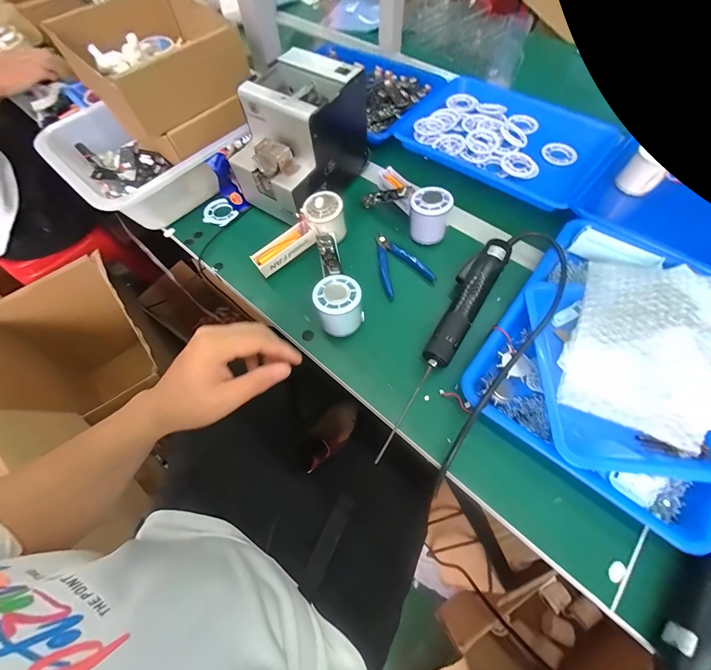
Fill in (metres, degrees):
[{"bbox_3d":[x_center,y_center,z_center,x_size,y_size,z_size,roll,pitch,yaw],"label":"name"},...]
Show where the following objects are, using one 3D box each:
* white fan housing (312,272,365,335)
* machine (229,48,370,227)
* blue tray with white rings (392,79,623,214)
[{"bbox_3d":[-0.020,-0.037,0.378,0.055,0.051,0.056,-19,65,-6],"label":"white fan housing"},{"bbox_3d":[-0.082,-0.293,0.448,0.133,0.128,0.188,34,70,17],"label":"machine"},{"bbox_3d":[0.280,-0.375,0.557,0.334,0.031,0.256,34,70,17],"label":"blue tray with white rings"}]

